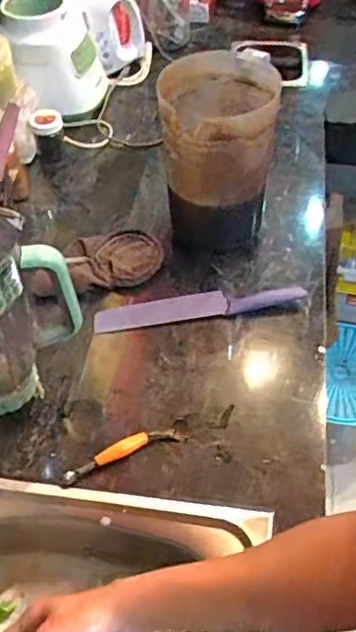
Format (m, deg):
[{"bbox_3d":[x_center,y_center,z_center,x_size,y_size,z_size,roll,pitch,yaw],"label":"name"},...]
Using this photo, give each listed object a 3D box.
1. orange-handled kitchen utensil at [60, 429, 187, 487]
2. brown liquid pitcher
[{"bbox_3d":[-0.065,0.159,0.719,0.149,0.017,0.027,-20,51,-13],"label":"orange-handled kitchen utensil"},{"bbox_3d":[0.060,-0.215,0.874,0.151,0.257,0.163,-6,49,-1],"label":"brown liquid pitcher"}]

